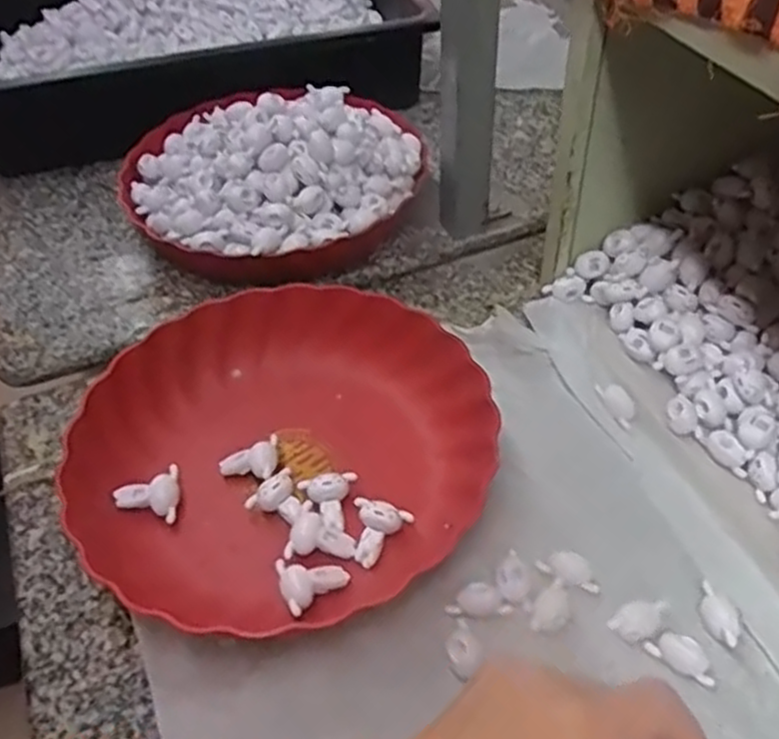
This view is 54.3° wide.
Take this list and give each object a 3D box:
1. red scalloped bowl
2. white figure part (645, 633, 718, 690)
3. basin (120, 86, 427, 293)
[{"bbox_3d":[-0.066,0.040,0.461,0.238,0.044,0.217,-3,46,3],"label":"red scalloped bowl"},{"bbox_3d":[0.144,0.141,0.372,0.033,0.010,0.016,32,57,30],"label":"white figure part"},{"bbox_3d":[-0.093,-0.165,0.621,0.228,0.101,0.212,-3,46,3],"label":"basin"}]

